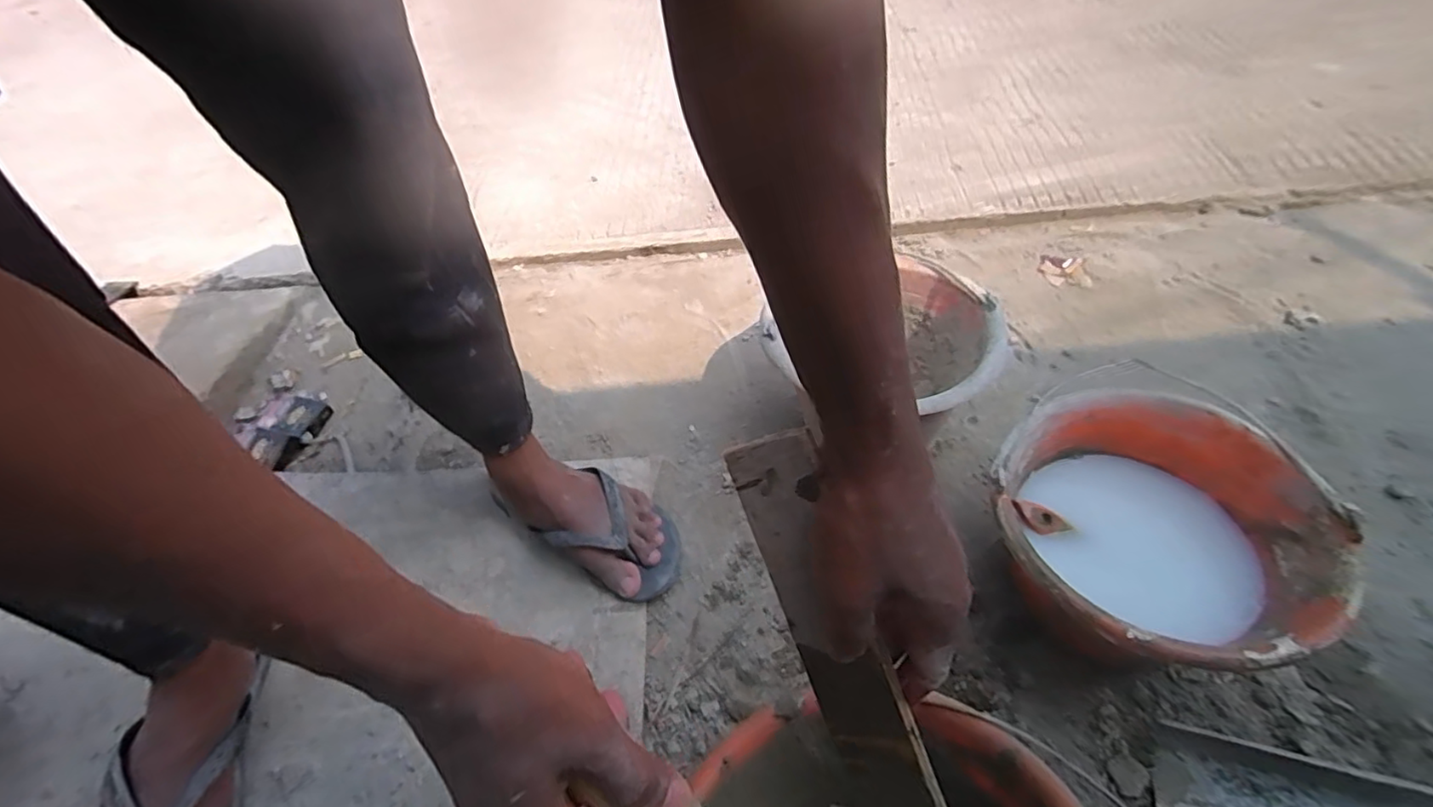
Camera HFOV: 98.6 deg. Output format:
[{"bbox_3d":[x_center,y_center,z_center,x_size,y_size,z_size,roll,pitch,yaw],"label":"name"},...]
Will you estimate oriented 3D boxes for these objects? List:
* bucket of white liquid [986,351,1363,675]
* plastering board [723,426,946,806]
[{"bbox_3d":[0.352,0.121,0.524,0.234,0.150,0.230,-4,50,5],"label":"bucket of white liquid"},{"bbox_3d":[0.063,0.126,0.313,0.053,0.228,0.008,-19,2,40],"label":"plastering board"}]

